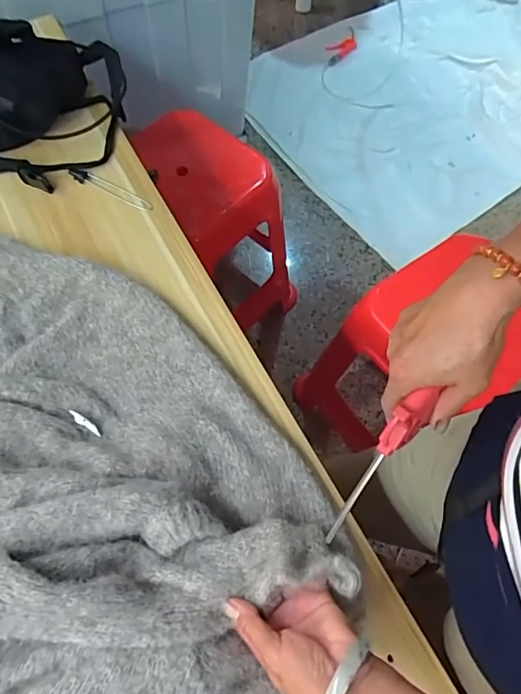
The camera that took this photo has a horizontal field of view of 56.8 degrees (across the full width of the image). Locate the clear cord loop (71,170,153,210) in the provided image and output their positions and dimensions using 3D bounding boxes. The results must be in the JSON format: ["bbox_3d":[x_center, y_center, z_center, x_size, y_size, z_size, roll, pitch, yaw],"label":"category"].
[{"bbox_3d":[-0.216,-0.228,0.694,0.135,0.004,0.021,26,69,9],"label":"clear cord loop"}]

